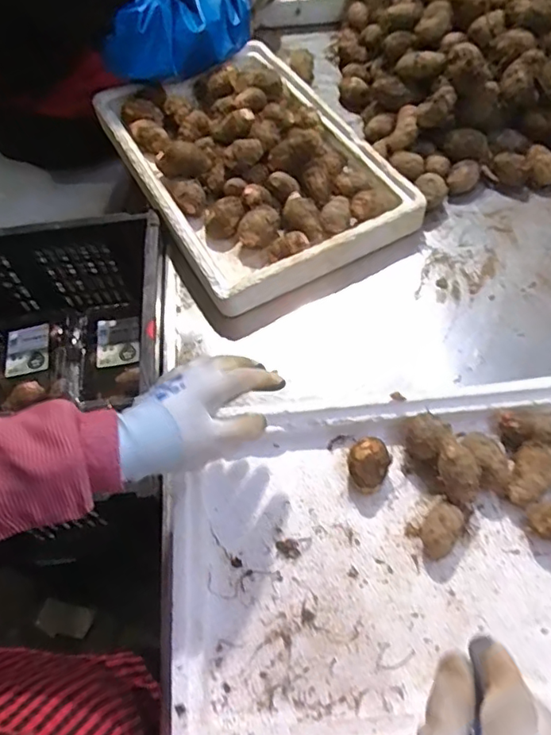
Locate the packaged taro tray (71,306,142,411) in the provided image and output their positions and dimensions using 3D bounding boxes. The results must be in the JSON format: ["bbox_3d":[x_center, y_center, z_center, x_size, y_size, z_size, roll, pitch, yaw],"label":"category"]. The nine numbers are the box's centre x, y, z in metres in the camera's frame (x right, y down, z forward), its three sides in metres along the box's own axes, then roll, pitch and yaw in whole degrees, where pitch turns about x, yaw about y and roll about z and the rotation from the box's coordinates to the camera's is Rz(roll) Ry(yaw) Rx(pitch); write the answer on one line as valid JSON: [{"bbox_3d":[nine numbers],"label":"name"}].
[{"bbox_3d":[-0.243,-0.021,0.804,0.105,0.033,0.157,-16,59,-5],"label":"packaged taro tray"}]

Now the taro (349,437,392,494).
[{"bbox_3d":[0.087,0.092,0.526,0.039,0.038,0.048,26,64,19],"label":"taro"}]

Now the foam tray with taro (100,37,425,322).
[{"bbox_3d":[-0.044,-0.301,0.772,0.296,0.080,0.452,-26,60,-11],"label":"foam tray with taro"}]

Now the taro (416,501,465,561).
[{"bbox_3d":[0.148,0.147,0.495,0.033,0.033,0.043,37,68,24],"label":"taro"}]

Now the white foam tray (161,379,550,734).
[{"bbox_3d":[0.140,0.162,0.487,0.465,0.051,0.282,-8,58,0],"label":"white foam tray"}]

